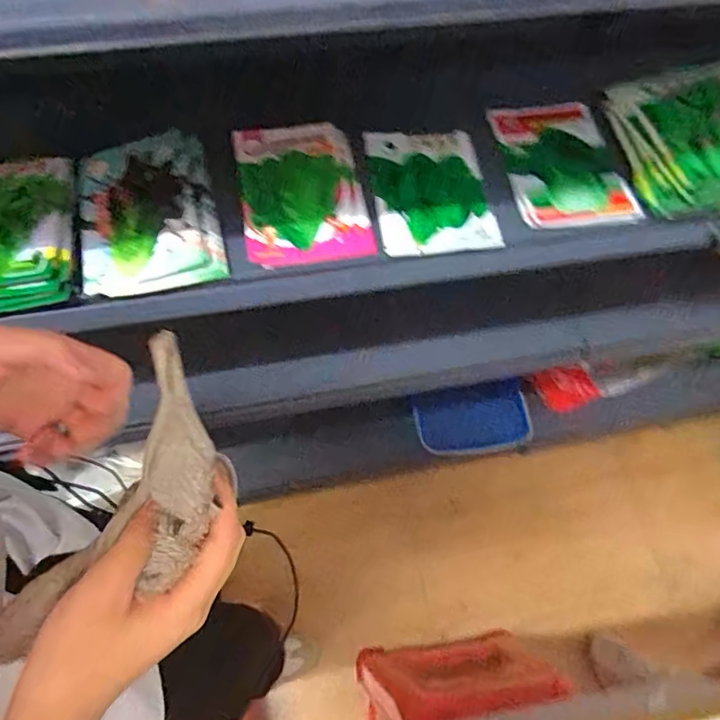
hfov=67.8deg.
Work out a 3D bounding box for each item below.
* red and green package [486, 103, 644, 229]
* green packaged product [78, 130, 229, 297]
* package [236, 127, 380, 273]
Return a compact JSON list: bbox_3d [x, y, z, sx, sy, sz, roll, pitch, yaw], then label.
[{"bbox_3d":[0.243,-0.242,0.660,0.132,0.030,0.194,-7,66,-6],"label":"red and green package"},{"bbox_3d":[-0.231,-0.162,0.579,0.142,0.021,0.190,-13,67,-9],"label":"green packaged product"},{"bbox_3d":[-0.067,-0.196,0.610,0.134,0.009,0.195,-10,67,-7],"label":"package"}]

